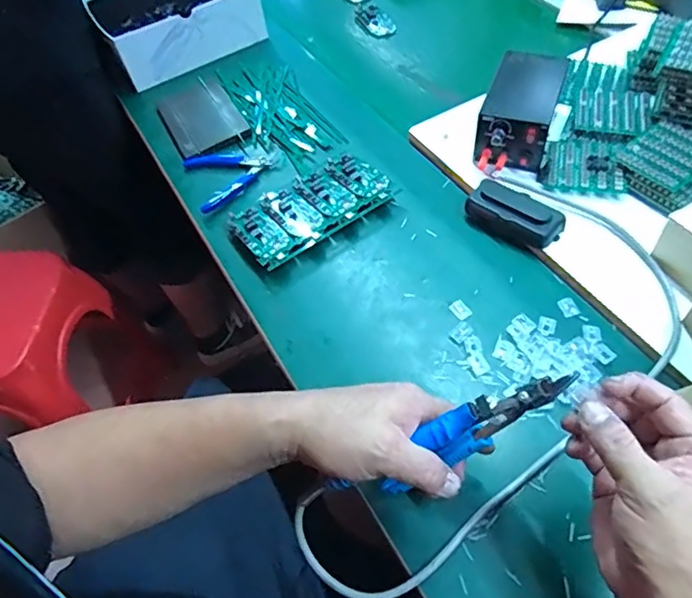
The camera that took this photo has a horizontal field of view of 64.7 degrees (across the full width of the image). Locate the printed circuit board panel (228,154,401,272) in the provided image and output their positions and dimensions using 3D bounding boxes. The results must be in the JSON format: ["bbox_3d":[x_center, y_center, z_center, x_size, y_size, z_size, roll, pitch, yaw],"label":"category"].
[{"bbox_3d":[-0.042,-0.114,0.665,0.188,0.021,0.105,-33,58,-16],"label":"printed circuit board panel"}]

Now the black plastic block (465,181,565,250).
[{"bbox_3d":[0.188,-0.090,0.615,0.104,0.031,0.057,37,66,27],"label":"black plastic block"}]

